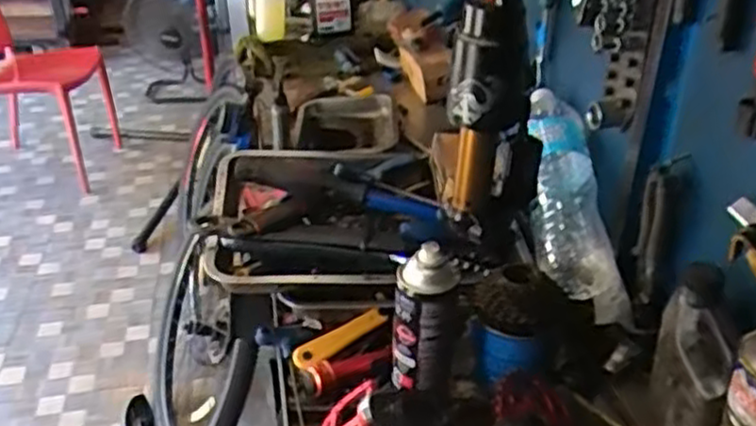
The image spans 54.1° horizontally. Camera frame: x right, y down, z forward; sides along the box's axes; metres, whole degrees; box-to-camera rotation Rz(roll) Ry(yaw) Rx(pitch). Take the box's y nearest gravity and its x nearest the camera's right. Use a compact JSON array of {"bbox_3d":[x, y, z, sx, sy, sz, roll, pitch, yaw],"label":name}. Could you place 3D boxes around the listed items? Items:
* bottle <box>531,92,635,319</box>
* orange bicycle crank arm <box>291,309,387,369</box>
[{"bbox_3d":[0.232,-0.018,0.921,0.099,0.065,0.342,-1,57,-2],"label":"bottle"},{"bbox_3d":[-0.043,0.137,0.835,0.116,0.020,0.027,-23,38,-33],"label":"orange bicycle crank arm"}]

